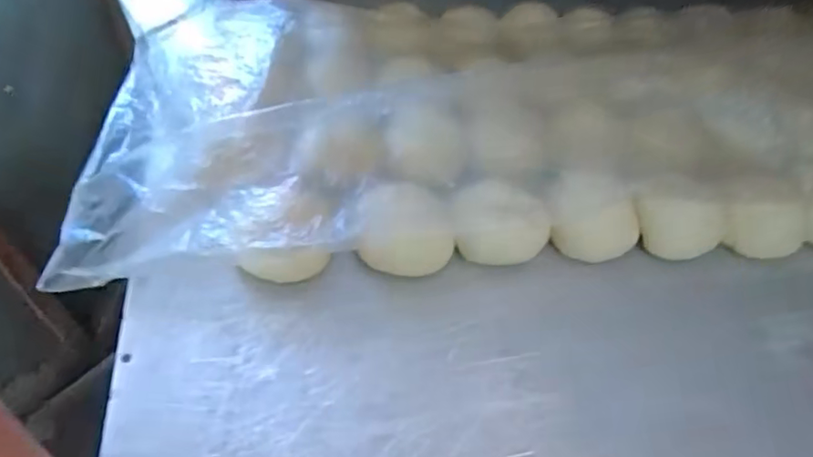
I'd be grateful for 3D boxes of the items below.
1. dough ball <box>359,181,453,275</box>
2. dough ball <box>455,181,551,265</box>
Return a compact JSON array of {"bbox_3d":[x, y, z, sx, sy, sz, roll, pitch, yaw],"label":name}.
[{"bbox_3d":[-0.001,0.003,0.526,0.083,0.056,0.078,3,51,-4],"label":"dough ball"},{"bbox_3d":[0.086,-0.008,0.539,0.092,0.063,0.070,-1,51,-7],"label":"dough ball"}]

